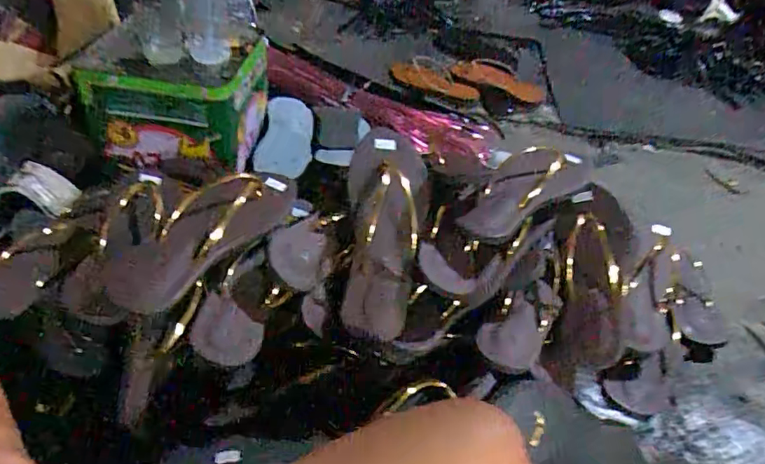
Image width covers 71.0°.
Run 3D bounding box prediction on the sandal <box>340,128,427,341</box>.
[{"bbox_3d":[0.001,-0.021,0.654,0.089,0.036,0.213,4,83,1],"label":"sandal"}]

